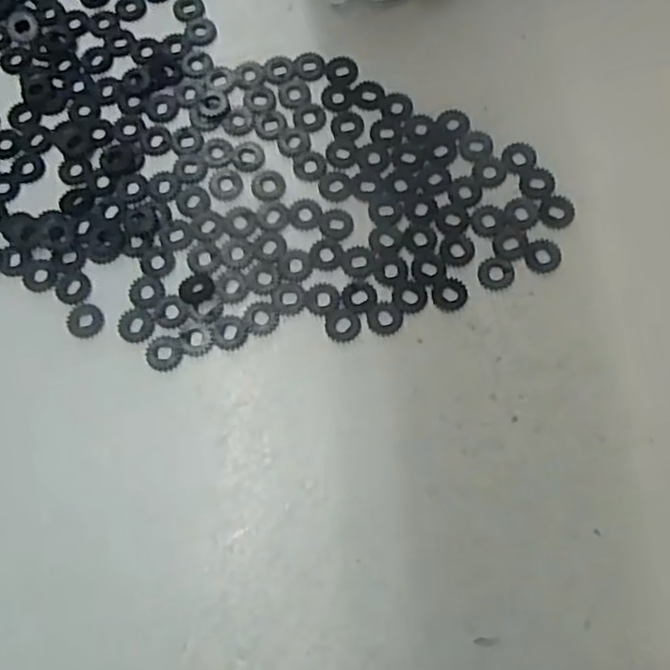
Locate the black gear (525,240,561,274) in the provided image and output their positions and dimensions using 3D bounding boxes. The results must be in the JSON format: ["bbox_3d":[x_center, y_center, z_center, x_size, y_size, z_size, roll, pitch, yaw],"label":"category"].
[{"bbox_3d":[0.063,-0.024,0.213,0.010,0.004,0.010,0,73,1],"label":"black gear"}]

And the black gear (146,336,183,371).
[{"bbox_3d":[-0.051,0.005,0.209,0.011,0.004,0.011,-13,74,-3],"label":"black gear"}]

